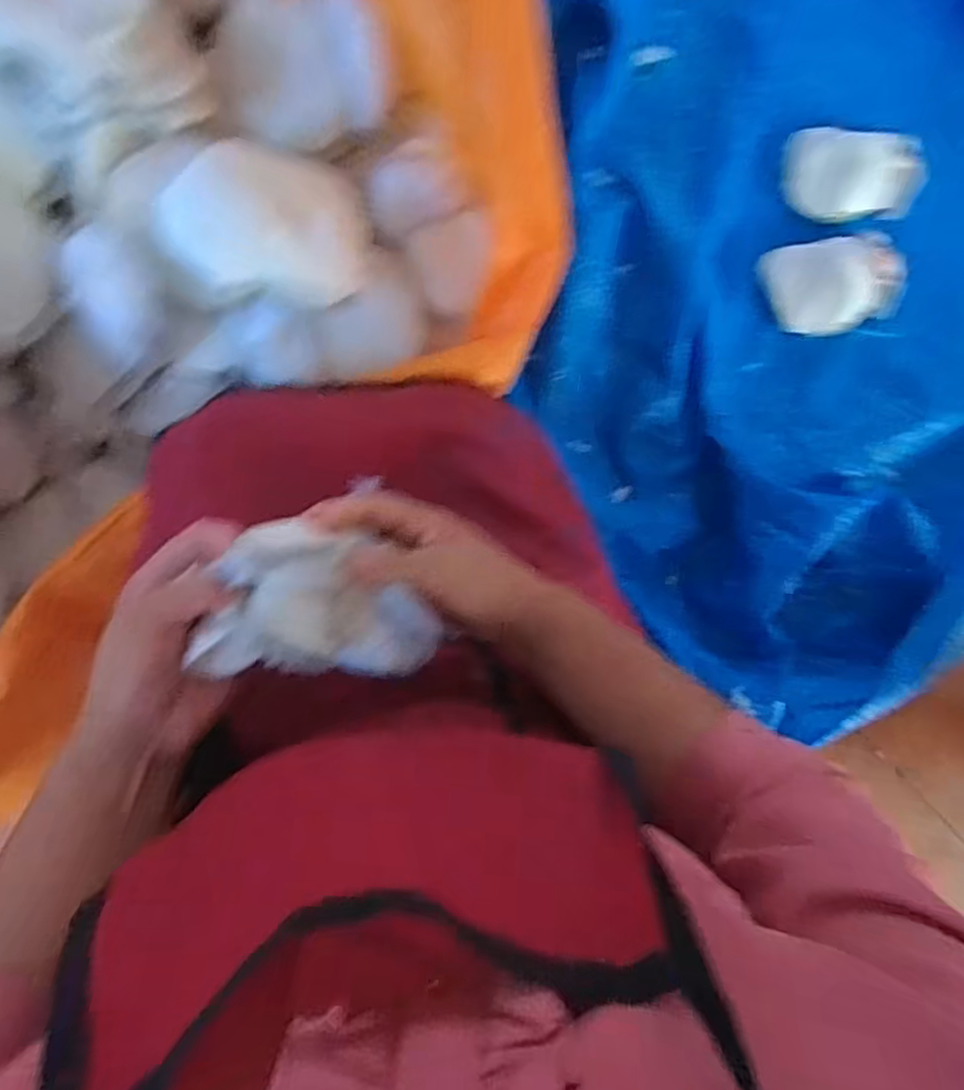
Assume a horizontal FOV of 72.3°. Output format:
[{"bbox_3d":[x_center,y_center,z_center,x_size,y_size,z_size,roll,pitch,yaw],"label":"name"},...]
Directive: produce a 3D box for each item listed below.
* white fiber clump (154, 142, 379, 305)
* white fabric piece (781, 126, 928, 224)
[{"bbox_3d":[-0.195,-0.283,0.584,0.179,0.059,0.119,4,86,-7],"label":"white fiber clump"},{"bbox_3d":[0.531,-0.528,0.936,0.174,0.062,0.127,-2,87,-7],"label":"white fabric piece"}]

